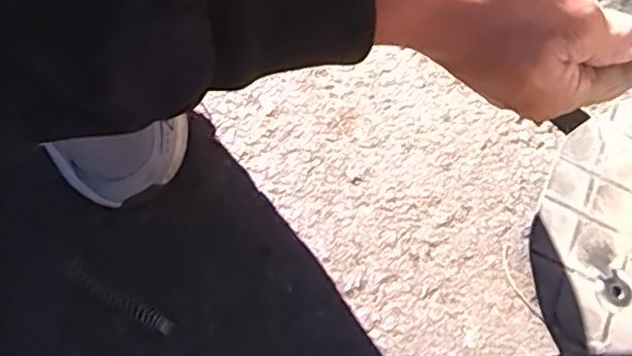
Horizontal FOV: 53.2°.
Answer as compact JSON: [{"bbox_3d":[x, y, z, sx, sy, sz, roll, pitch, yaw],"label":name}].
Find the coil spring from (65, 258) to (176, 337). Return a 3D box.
[{"bbox_3d":[-0.147,0.090,0.471,0.093,0.009,0.015,31,67,10],"label":"coil spring"}]

